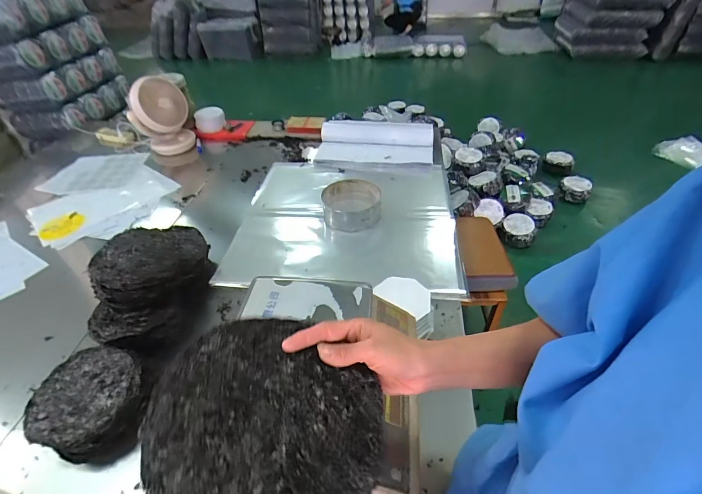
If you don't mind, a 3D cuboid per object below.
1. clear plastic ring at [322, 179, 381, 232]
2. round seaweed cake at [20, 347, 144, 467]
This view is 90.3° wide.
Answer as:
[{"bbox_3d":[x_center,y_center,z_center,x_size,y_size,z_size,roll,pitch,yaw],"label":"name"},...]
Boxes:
[{"bbox_3d":[0.001,-0.149,1.240,0.193,0.096,0.206,-2,43,2],"label":"clear plastic ring"},{"bbox_3d":[-0.547,0.333,0.749,0.203,0.103,0.195,-2,43,2],"label":"round seaweed cake"}]

